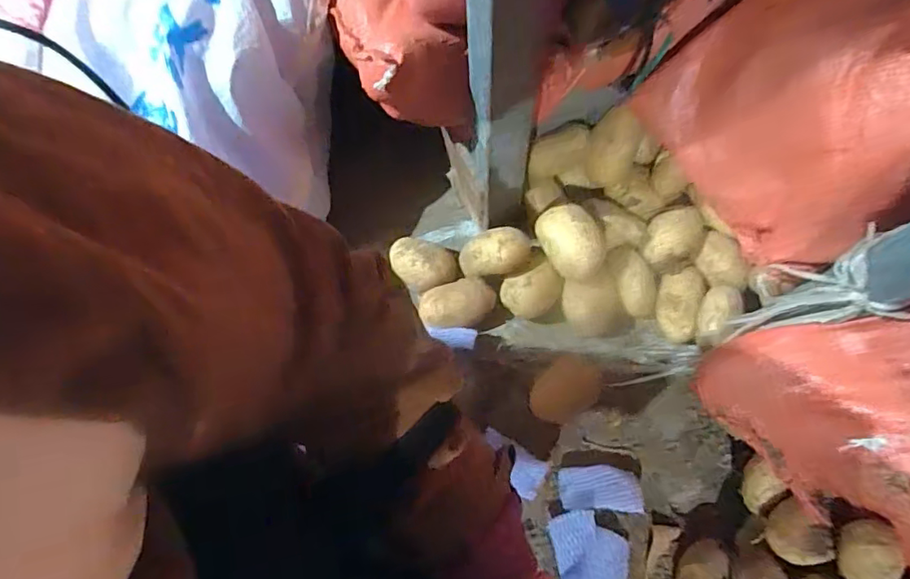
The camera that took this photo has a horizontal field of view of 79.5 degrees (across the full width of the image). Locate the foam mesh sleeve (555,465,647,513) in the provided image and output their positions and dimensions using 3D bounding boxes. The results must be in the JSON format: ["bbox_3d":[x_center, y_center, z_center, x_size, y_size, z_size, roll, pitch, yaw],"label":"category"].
[{"bbox_3d":[0.172,0.237,0.651,0.094,0.015,0.049,1,71,3],"label":"foam mesh sleeve"}]

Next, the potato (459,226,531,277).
[{"bbox_3d":[0.051,-0.046,0.704,0.097,0.047,0.041,-16,31,20],"label":"potato"}]

